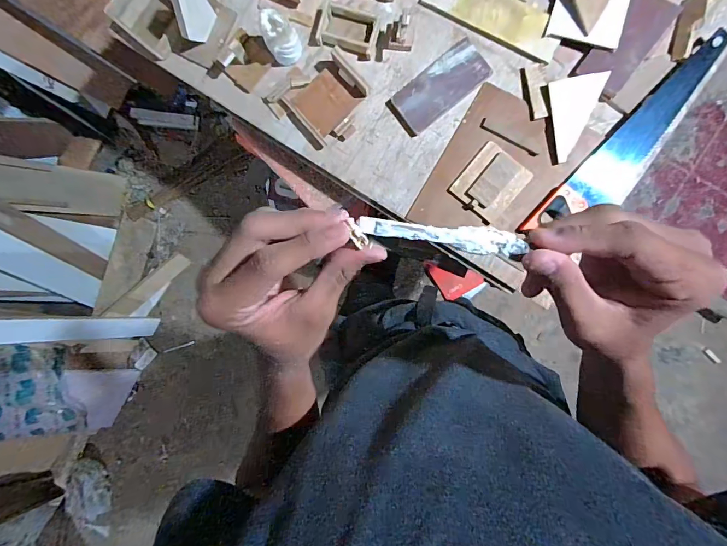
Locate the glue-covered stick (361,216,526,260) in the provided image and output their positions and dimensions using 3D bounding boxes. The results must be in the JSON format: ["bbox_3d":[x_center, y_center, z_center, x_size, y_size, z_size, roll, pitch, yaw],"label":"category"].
[{"bbox_3d":[0.044,-0.022,0.212,0.093,0.005,0.015,8,91,5],"label":"glue-covered stick"}]

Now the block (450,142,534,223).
[{"bbox_3d":[0.260,-0.185,0.757,0.112,0.016,0.125,40,96,2],"label":"block"}]

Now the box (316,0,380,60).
[{"bbox_3d":[-0.033,-0.491,0.754,0.116,0.024,0.078,18,95,4],"label":"box"}]

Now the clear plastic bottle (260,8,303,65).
[{"bbox_3d":[-0.162,-0.462,0.731,0.058,0.090,0.056,0,93,5],"label":"clear plastic bottle"}]

